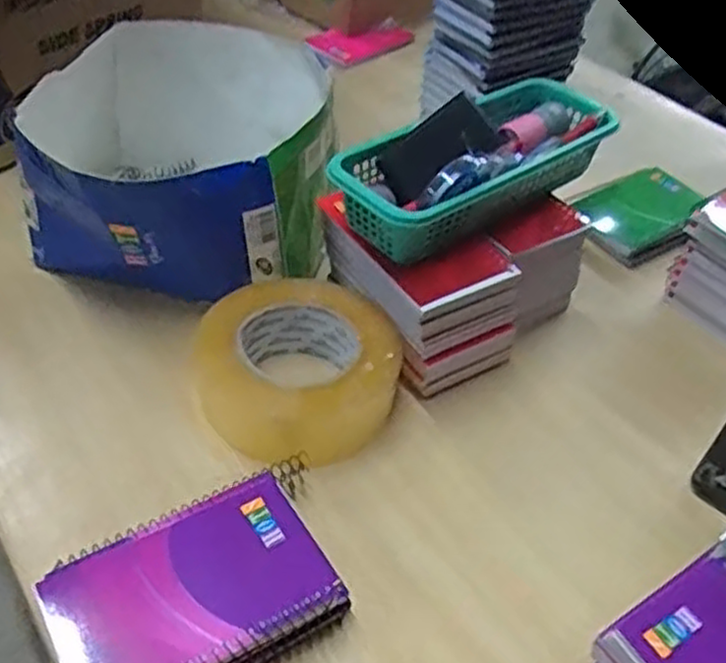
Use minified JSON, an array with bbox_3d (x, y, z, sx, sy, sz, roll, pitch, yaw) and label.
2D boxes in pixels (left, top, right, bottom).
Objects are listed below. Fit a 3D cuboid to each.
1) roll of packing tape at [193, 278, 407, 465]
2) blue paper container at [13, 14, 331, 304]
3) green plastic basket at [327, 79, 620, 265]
[{"bbox_3d":[-0.042,0.022,0.510,0.131,0.046,0.128,3,43,-3],"label":"roll of packing tape"},{"bbox_3d":[-0.140,-0.130,0.598,0.219,0.129,0.235,2,44,-4],"label":"blue paper container"},{"bbox_3d":[0.087,-0.122,0.532,0.234,0.055,0.085,-30,54,-32],"label":"green plastic basket"}]

